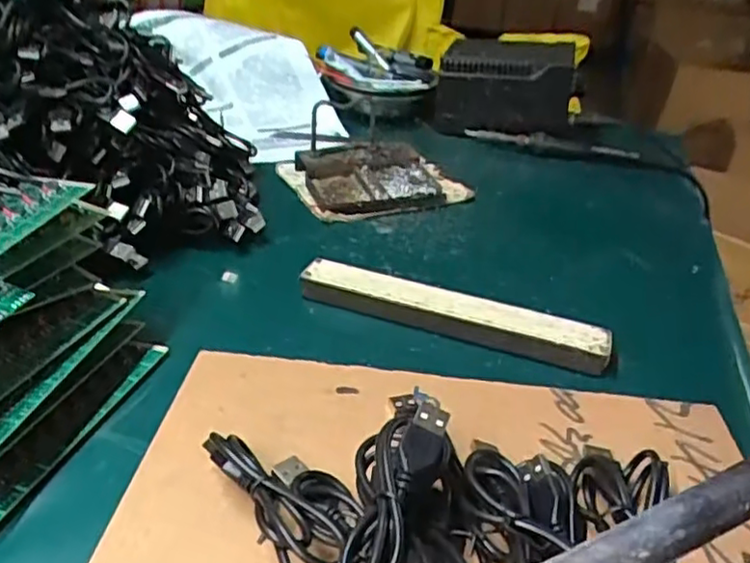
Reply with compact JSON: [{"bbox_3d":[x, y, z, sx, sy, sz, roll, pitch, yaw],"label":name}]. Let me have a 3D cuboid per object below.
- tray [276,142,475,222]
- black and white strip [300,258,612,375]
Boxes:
[{"bbox_3d":[0.003,-0.095,0.597,0.150,0.031,0.109,-7,32,-19],"label":"tray"},{"bbox_3d":[0.048,0.021,0.422,0.194,0.025,0.025,14,32,15],"label":"black and white strip"}]

